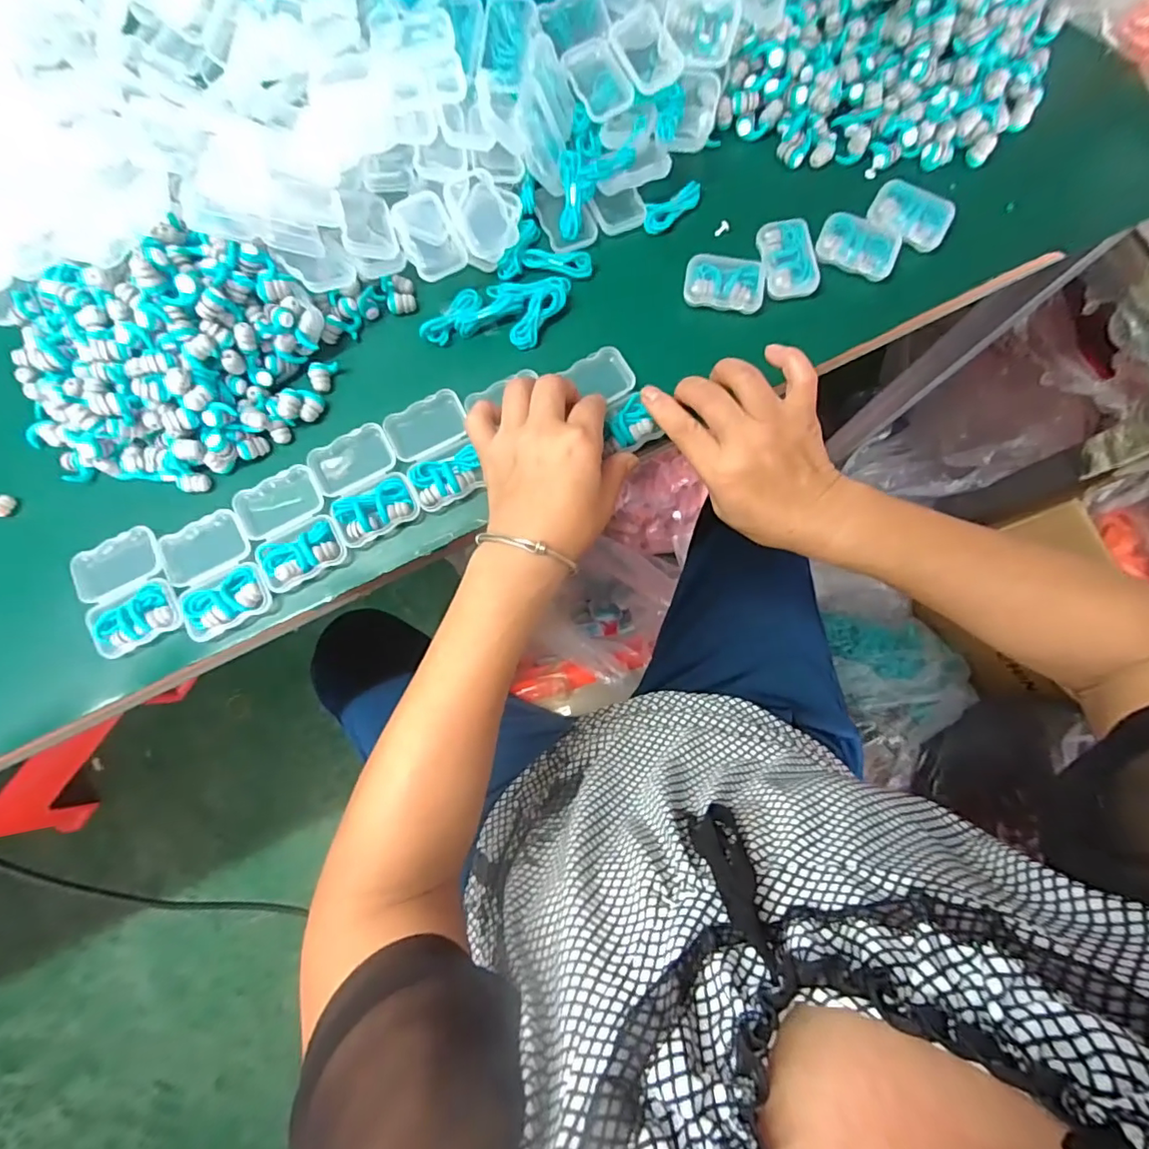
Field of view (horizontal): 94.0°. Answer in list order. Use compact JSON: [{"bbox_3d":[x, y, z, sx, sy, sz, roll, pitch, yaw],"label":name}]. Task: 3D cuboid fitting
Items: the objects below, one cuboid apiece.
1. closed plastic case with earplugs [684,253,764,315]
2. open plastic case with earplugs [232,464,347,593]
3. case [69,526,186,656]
[{"bbox_3d":[0.108,-0.210,0.390,0.054,0.021,0.037,7,80,2],"label":"closed plastic case with earplugs"},{"bbox_3d":[-0.190,-0.032,0.353,0.055,0.018,0.074,-29,81,-4],"label":"open plastic case with earplugs"},{"bbox_3d":[-0.292,0.010,0.346,0.053,0.013,0.075,-28,81,-4],"label":"case"}]

